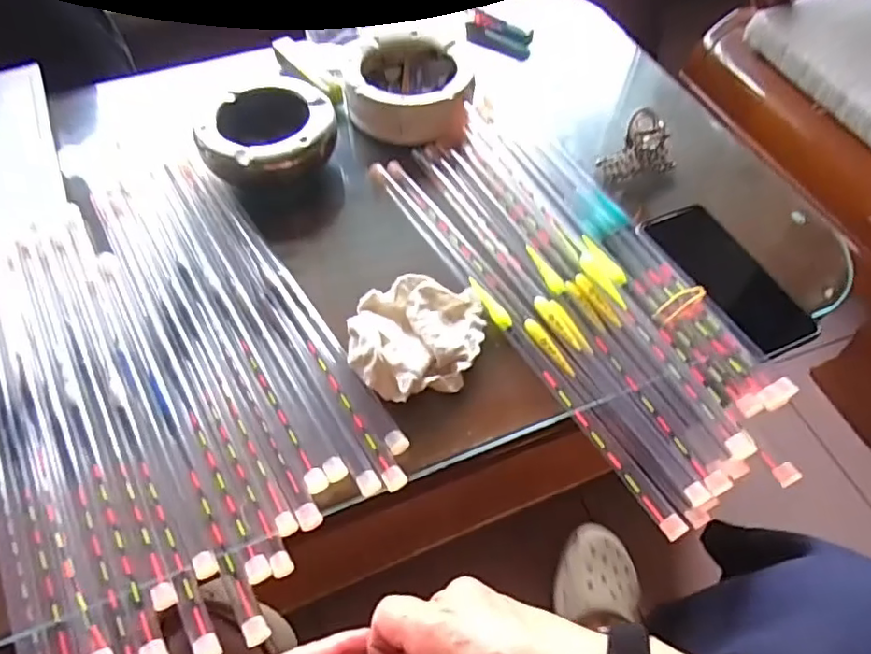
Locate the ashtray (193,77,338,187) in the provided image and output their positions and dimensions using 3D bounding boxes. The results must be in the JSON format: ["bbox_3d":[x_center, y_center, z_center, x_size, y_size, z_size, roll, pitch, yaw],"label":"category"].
[{"bbox_3d":[-0.168,-0.195,0.593,0.130,0.049,0.124,1,56,-1],"label":"ashtray"}]

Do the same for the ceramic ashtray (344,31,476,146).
[{"bbox_3d":[-0.022,-0.268,0.653,0.129,0.043,0.151,12,57,6],"label":"ceramic ashtray"}]

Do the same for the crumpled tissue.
[{"bbox_3d":[-0.015,0.007,0.477,0.102,0.029,0.111,6,56,2],"label":"crumpled tissue"}]

